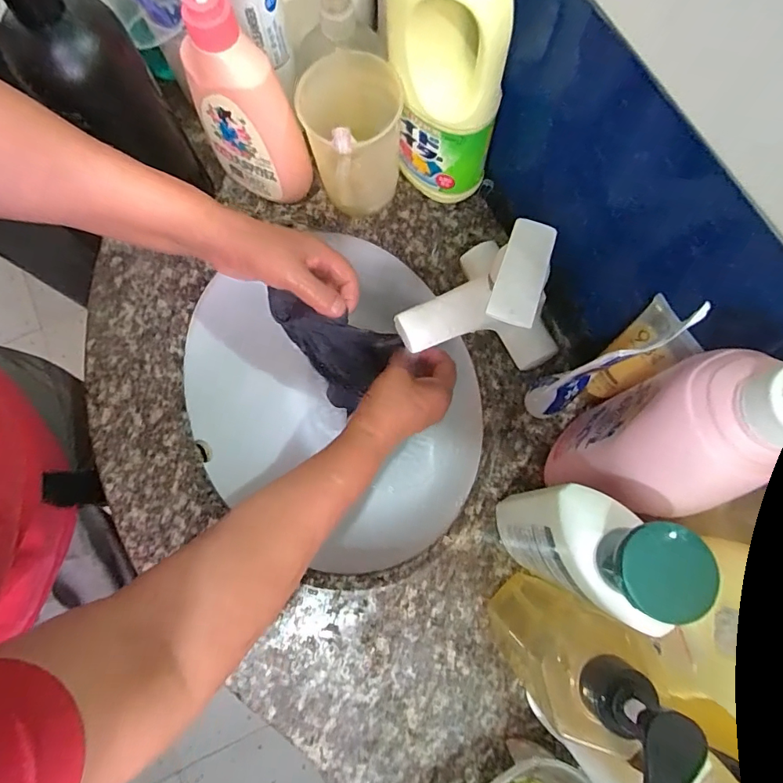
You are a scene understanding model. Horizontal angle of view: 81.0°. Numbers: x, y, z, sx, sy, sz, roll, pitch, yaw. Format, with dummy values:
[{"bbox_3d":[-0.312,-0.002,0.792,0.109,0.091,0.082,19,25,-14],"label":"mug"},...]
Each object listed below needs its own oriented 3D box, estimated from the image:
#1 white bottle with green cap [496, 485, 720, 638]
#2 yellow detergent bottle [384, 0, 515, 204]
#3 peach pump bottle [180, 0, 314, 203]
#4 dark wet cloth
[{"bbox_3d":[0.109,0.096,0.293,0.070,0.225,0.057,23,77,6],"label":"white bottle with green cap"},{"bbox_3d":[0.042,-0.260,0.359,0.088,0.279,0.070,-6,76,-1],"label":"yellow detergent bottle"},{"bbox_3d":[-0.128,-0.245,0.385,0.093,0.221,0.045,23,77,7],"label":"peach pump bottle"},{"bbox_3d":[-0.060,-0.032,0.479,0.118,0.141,0.061,14,76,4],"label":"dark wet cloth"}]

